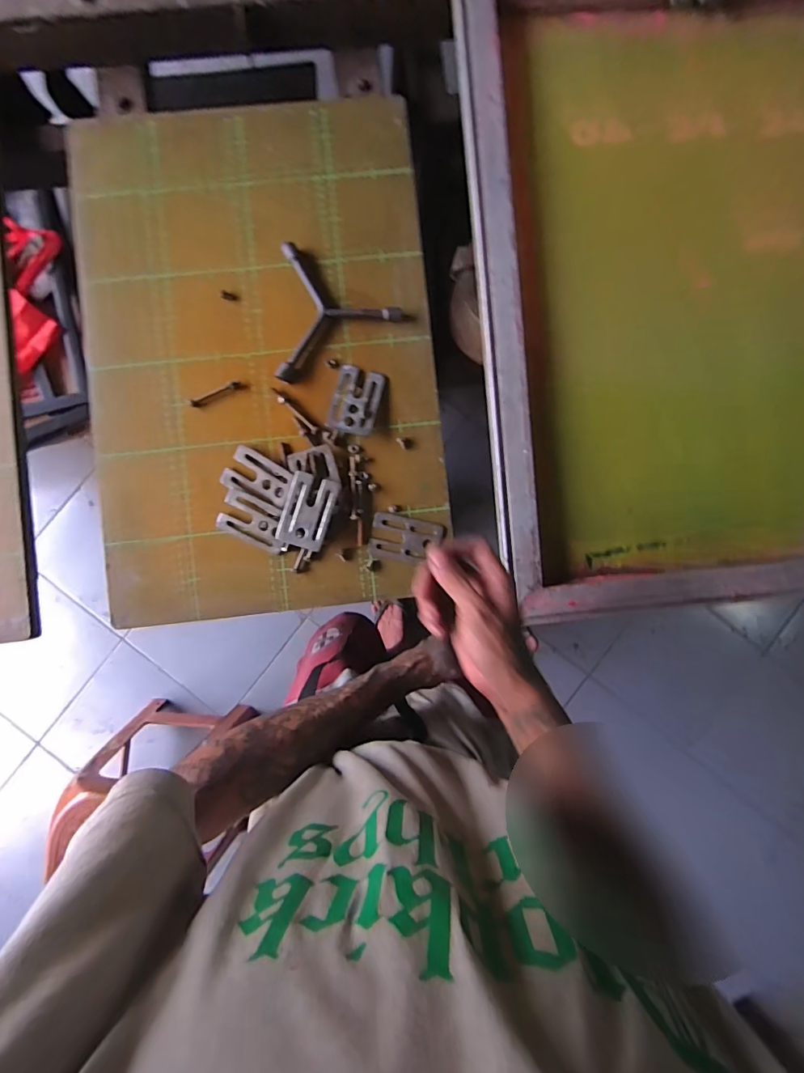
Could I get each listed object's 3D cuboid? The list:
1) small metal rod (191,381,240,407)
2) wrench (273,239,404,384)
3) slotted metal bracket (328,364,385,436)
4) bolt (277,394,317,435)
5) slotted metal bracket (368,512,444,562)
[{"bbox_3d":[-0.216,-0.165,0.549,0.059,0.006,0.009,-27,89,-3],"label":"small metal rod"},{"bbox_3d":[-0.100,-0.277,0.551,0.162,0.015,0.140,-29,89,-3],"label":"wrench"},{"bbox_3d":[-0.053,-0.159,0.551,0.053,0.010,0.078,13,88,-2],"label":"slotted metal bracket"},{"bbox_3d":[-0.121,-0.142,0.549,0.058,0.005,0.007,44,87,0],"label":"bolt"},{"bbox_3d":[0.004,0.003,0.554,0.079,0.006,0.050,12,88,-2],"label":"slotted metal bracket"}]

